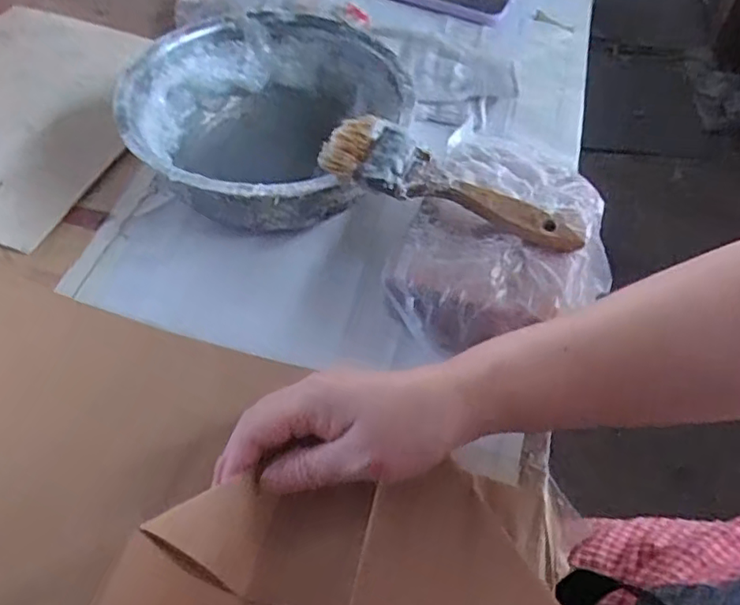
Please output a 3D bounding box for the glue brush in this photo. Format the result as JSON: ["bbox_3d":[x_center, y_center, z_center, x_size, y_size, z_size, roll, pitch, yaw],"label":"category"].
[{"bbox_3d":[0.053,-0.076,0.404,0.176,0.013,0.049,25,70,5],"label":"glue brush"}]

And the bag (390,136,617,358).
[{"bbox_3d":[0.100,-0.043,0.439,0.132,0.062,0.176,17,49,14],"label":"bag"}]

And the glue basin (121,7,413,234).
[{"bbox_3d":[-0.079,-0.133,0.499,0.210,0.099,0.221,16,49,14],"label":"glue basin"}]

